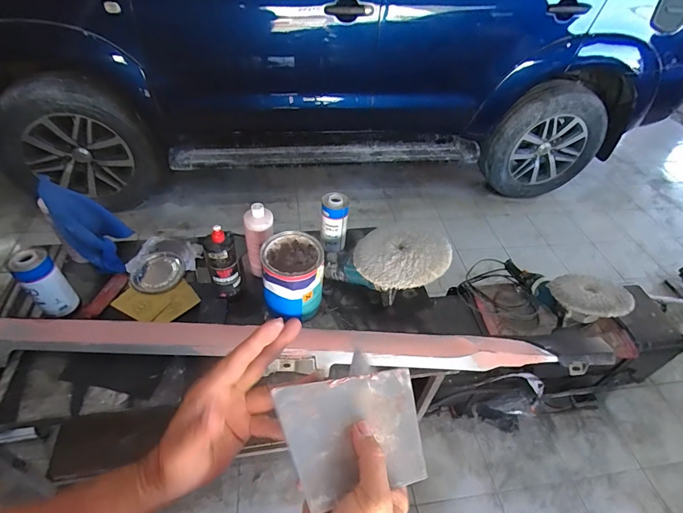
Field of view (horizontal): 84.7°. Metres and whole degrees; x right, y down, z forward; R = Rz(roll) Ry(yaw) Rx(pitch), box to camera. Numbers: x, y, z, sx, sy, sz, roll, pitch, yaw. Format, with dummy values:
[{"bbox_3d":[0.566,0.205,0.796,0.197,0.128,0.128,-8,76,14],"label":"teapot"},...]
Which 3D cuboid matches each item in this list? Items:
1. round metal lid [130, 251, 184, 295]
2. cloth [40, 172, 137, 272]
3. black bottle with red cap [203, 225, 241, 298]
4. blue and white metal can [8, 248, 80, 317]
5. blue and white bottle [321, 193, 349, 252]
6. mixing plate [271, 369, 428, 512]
[{"bbox_3d":[-0.549,0.057,1.127,0.145,0.029,0.149,2,44,-2],"label":"round metal lid"},{"bbox_3d":[-0.714,-0.078,1.059,0.158,0.236,0.156,-12,48,-17],"label":"cloth"},{"bbox_3d":[-0.312,0.018,0.988,0.076,0.200,0.060,-14,49,-19],"label":"black bottle with red cap"},{"bbox_3d":[-0.747,0.069,0.948,0.083,0.181,0.068,-32,56,-31],"label":"blue and white metal can"},{"bbox_3d":[-0.023,-0.101,1.165,0.080,0.181,0.071,6,45,0],"label":"blue and white bottle"},{"bbox_3d":[0.015,0.156,0.335,0.135,0.006,0.095,1,55,-27],"label":"mixing plate"}]

